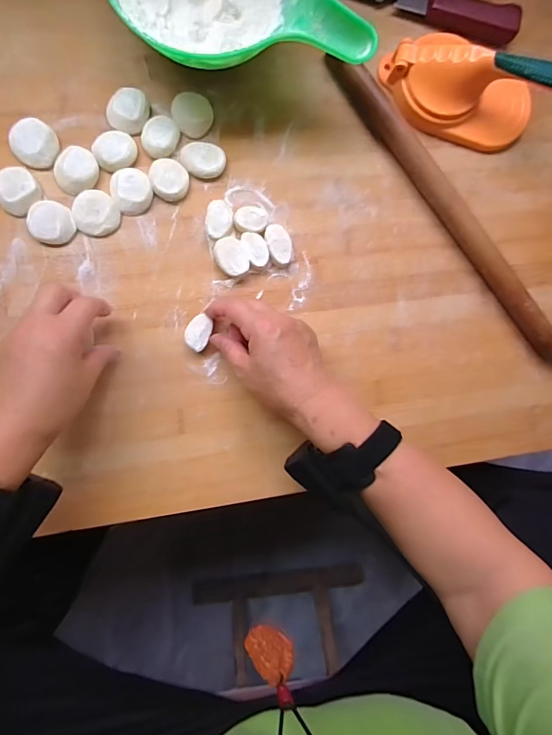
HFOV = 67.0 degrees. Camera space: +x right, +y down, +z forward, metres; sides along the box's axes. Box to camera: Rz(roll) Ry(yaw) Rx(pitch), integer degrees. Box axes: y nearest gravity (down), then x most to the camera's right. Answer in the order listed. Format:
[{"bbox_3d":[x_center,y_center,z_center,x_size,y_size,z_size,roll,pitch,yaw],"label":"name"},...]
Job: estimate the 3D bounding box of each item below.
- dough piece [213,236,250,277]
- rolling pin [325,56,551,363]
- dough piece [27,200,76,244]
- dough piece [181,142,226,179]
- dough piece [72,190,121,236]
[{"bbox_3d":[-0.042,-0.106,0.403,0.028,0.016,0.038,-32,96,-5],"label":"dough piece"},{"bbox_3d":[0.179,-0.157,0.427,0.021,0.025,0.375,-39,96,-5],"label":"rolling pin"},{"bbox_3d":[-0.205,-0.132,0.380,0.038,0.012,0.036,-7,93,-7],"label":"dough piece"},{"bbox_3d":[-0.069,-0.199,0.400,0.040,0.008,0.032,-5,93,-7],"label":"dough piece"},{"bbox_3d":[-0.167,-0.143,0.386,0.040,0.009,0.039,0,92,-7],"label":"dough piece"}]

